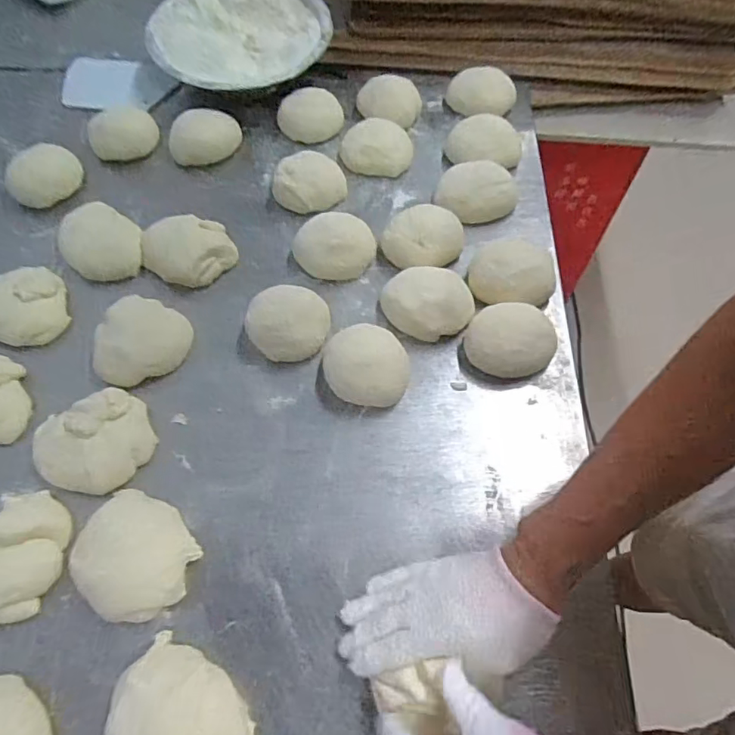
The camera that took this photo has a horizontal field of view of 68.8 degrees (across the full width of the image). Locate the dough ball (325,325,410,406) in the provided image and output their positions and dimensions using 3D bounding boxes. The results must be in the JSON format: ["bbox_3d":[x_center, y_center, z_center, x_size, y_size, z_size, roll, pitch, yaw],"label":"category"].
[{"bbox_3d":[0.000,-0.003,0.582,0.087,0.036,0.086,0,60,1],"label":"dough ball"}]

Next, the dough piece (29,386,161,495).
[{"bbox_3d":[-0.275,0.075,0.542,0.106,0.036,0.097,0,60,1],"label":"dough piece"}]

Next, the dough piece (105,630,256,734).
[{"bbox_3d":[-0.148,0.276,0.434,0.112,0.039,0.109,-1,61,0],"label":"dough piece"}]

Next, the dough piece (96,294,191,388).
[{"bbox_3d":[-0.255,-0.033,0.596,0.105,0.044,0.098,0,60,1],"label":"dough piece"}]

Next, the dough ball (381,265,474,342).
[{"bbox_3d":[0.071,-0.077,0.628,0.103,0.056,0.092,21,63,11],"label":"dough ball"}]

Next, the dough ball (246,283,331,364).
[{"bbox_3d":[-0.088,-0.052,0.605,0.085,0.045,0.087,0,60,1],"label":"dough ball"}]

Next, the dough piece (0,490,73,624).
[{"bbox_3d":[-0.333,0.169,0.489,0.107,0.037,0.116,-15,61,-8],"label":"dough piece"}]

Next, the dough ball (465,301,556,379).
[{"bbox_3d":[0.157,-0.032,0.590,0.096,0.048,0.082,-12,62,-7],"label":"dough ball"}]

